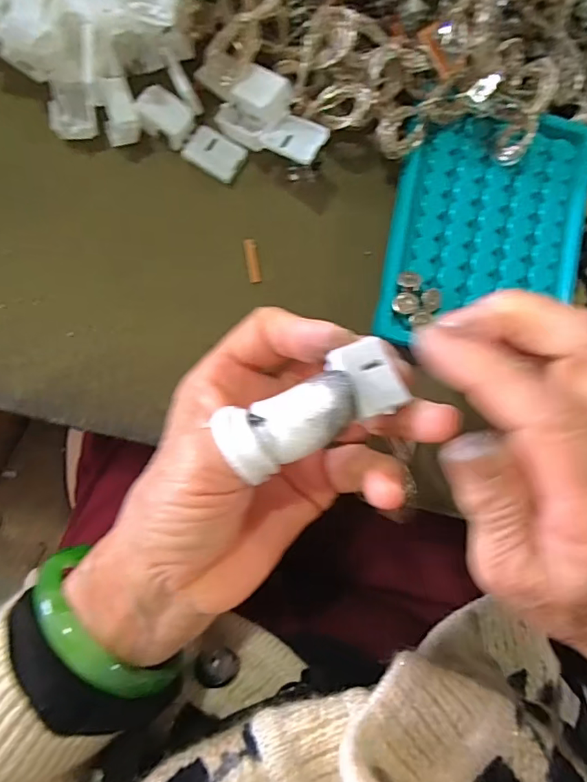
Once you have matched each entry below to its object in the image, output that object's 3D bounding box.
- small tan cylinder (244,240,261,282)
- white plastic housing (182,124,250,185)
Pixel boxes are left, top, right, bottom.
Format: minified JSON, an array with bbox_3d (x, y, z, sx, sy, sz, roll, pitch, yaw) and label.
[{"bbox_3d":[-0.021,-0.066,0.253,0.006,0.004,0.022,-8,89,-7],"label":"small tan cylinder"},{"bbox_3d":[-0.040,-0.120,0.252,0.028,0.004,0.020,31,84,-5],"label":"white plastic housing"}]

